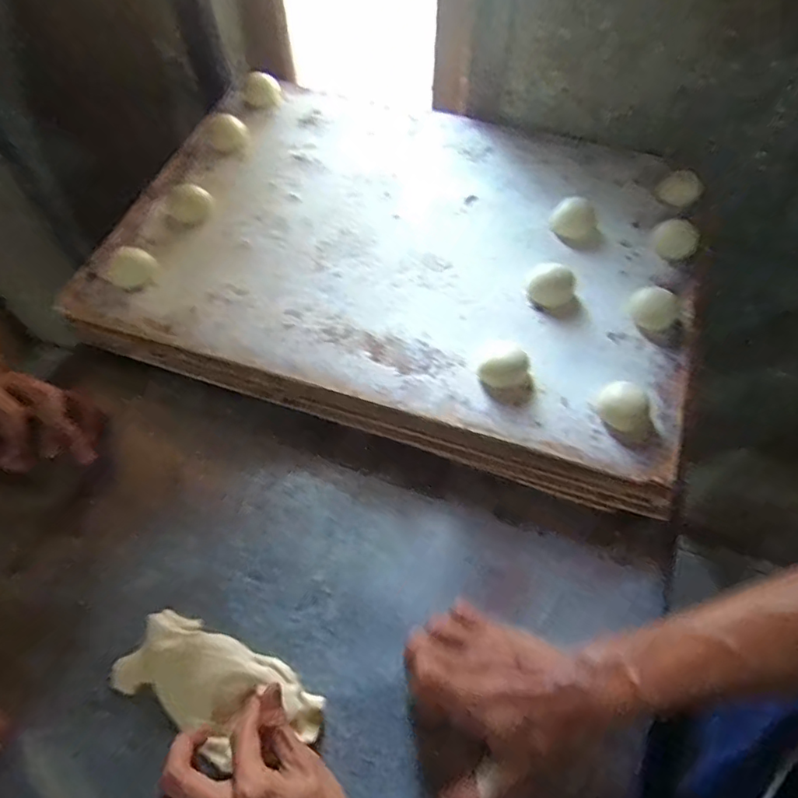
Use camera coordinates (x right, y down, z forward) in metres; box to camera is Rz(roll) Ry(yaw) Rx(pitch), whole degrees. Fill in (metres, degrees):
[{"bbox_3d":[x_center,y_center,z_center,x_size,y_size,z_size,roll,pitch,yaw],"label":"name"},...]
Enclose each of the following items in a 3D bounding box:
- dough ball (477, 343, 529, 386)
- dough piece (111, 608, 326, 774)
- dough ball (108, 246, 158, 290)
[{"bbox_3d":[0.095,-0.033,0.501,0.039,0.023,0.046,24,62,14],"label":"dough ball"},{"bbox_3d":[-0.137,0.218,0.421,0.161,0.025,0.078,16,60,9],"label":"dough piece"},{"bbox_3d":[-0.274,-0.134,0.575,0.043,0.022,0.039,14,60,8],"label":"dough ball"}]

